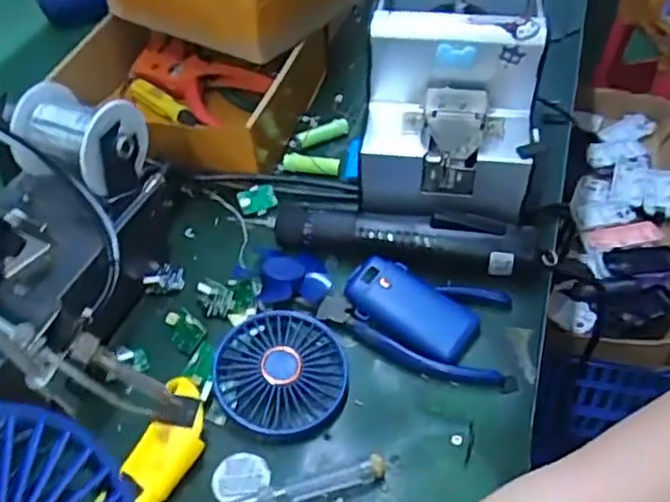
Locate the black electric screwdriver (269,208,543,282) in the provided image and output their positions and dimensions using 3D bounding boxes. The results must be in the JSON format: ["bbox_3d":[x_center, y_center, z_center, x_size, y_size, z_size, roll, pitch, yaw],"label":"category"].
[{"bbox_3d":[0.051,-0.014,0.488,0.195,0.030,0.034,6,48,10],"label":"black electric screwdriver"}]

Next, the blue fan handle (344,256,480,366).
[{"bbox_3d":[0.053,0.037,0.457,0.095,0.018,0.050,26,55,26],"label":"blue fan handle"}]

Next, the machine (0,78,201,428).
[{"bbox_3d":[-0.170,-0.008,0.388,0.123,0.212,0.256,-11,48,-5],"label":"machine"}]

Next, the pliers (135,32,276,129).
[{"bbox_3d":[-0.141,-0.175,0.645,0.148,0.029,0.062,29,56,27],"label":"pliers"}]

